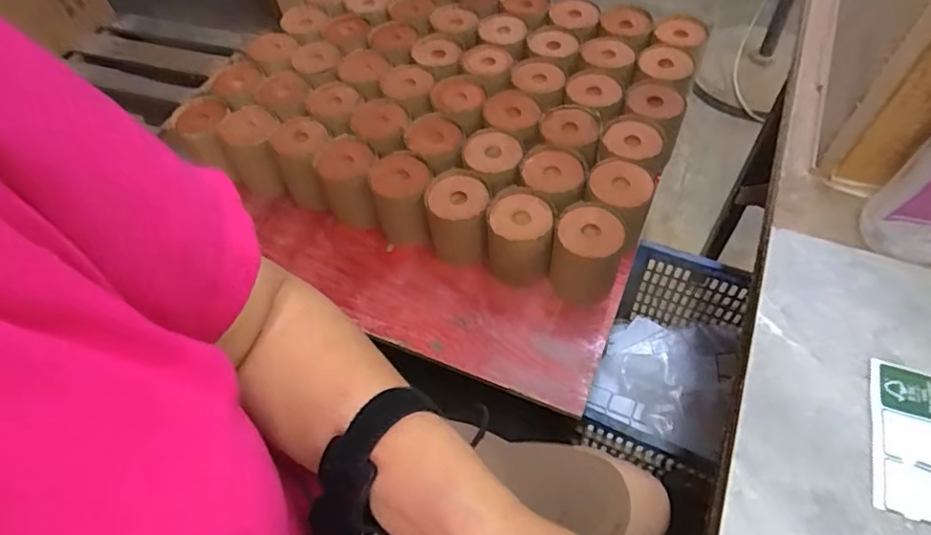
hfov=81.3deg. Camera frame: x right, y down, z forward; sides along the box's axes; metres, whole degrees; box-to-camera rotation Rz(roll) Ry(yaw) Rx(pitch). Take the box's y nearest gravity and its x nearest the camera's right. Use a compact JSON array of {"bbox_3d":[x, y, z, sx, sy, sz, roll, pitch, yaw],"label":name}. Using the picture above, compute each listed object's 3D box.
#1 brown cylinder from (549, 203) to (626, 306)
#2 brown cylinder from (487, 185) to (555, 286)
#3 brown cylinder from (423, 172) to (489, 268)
[{"bbox_3d":[0.153,-0.016,0.691,0.081,0.105,0.079,4,57,8],"label":"brown cylinder"},{"bbox_3d":[0.070,-0.037,0.709,0.079,0.104,0.086,-2,57,4],"label":"brown cylinder"},{"bbox_3d":[-0.009,-0.061,0.728,0.078,0.104,0.088,1,57,6],"label":"brown cylinder"}]

